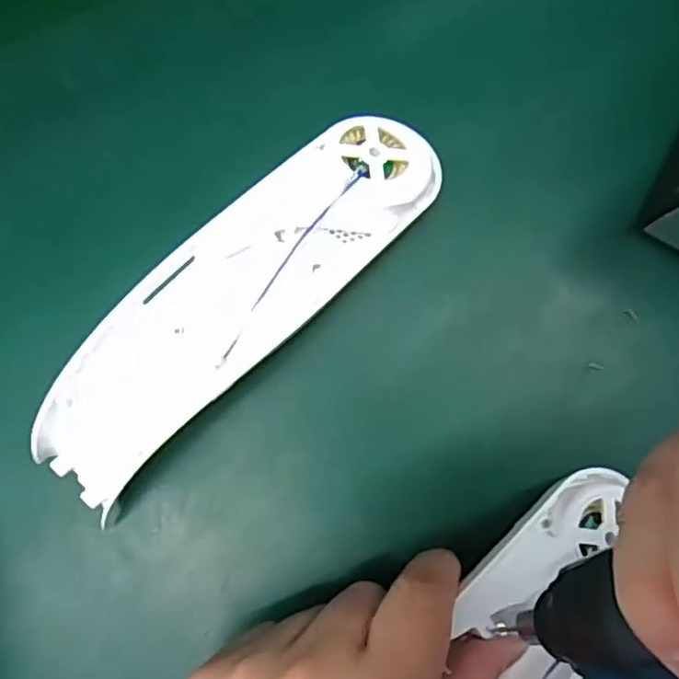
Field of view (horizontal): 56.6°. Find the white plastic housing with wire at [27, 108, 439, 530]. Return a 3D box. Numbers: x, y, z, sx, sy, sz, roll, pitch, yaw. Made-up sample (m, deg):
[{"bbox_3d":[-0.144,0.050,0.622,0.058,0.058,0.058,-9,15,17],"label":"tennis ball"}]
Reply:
[{"bbox_3d":[-0.038,-0.016,0.244,0.052,0.034,0.187,43,84,5],"label":"white plastic housing with wire"}]

